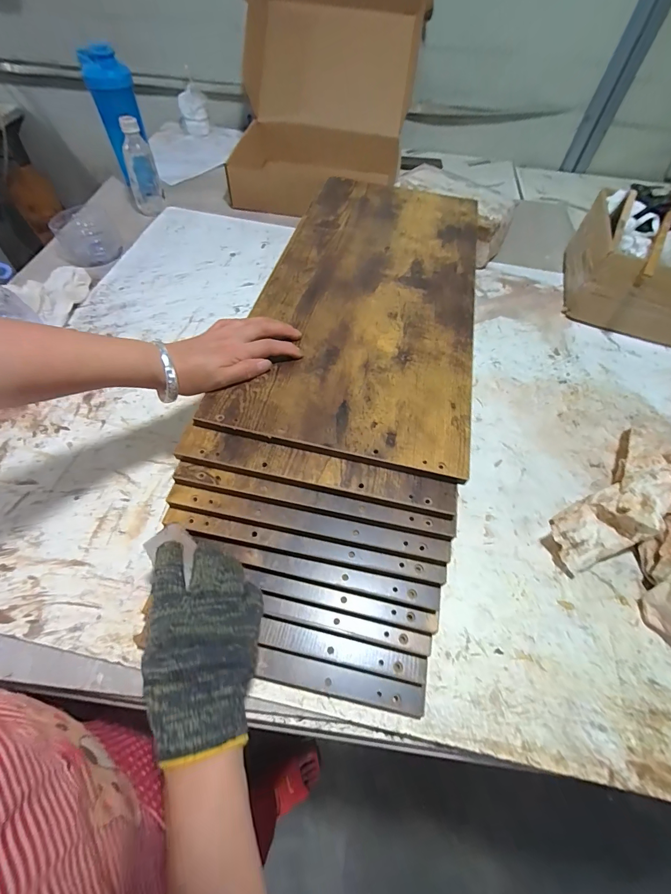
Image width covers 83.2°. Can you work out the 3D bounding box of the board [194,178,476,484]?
[{"bbox_3d":[0.050,-0.222,0.518,0.277,0.011,0.566,8,56,2],"label":"board"}]

